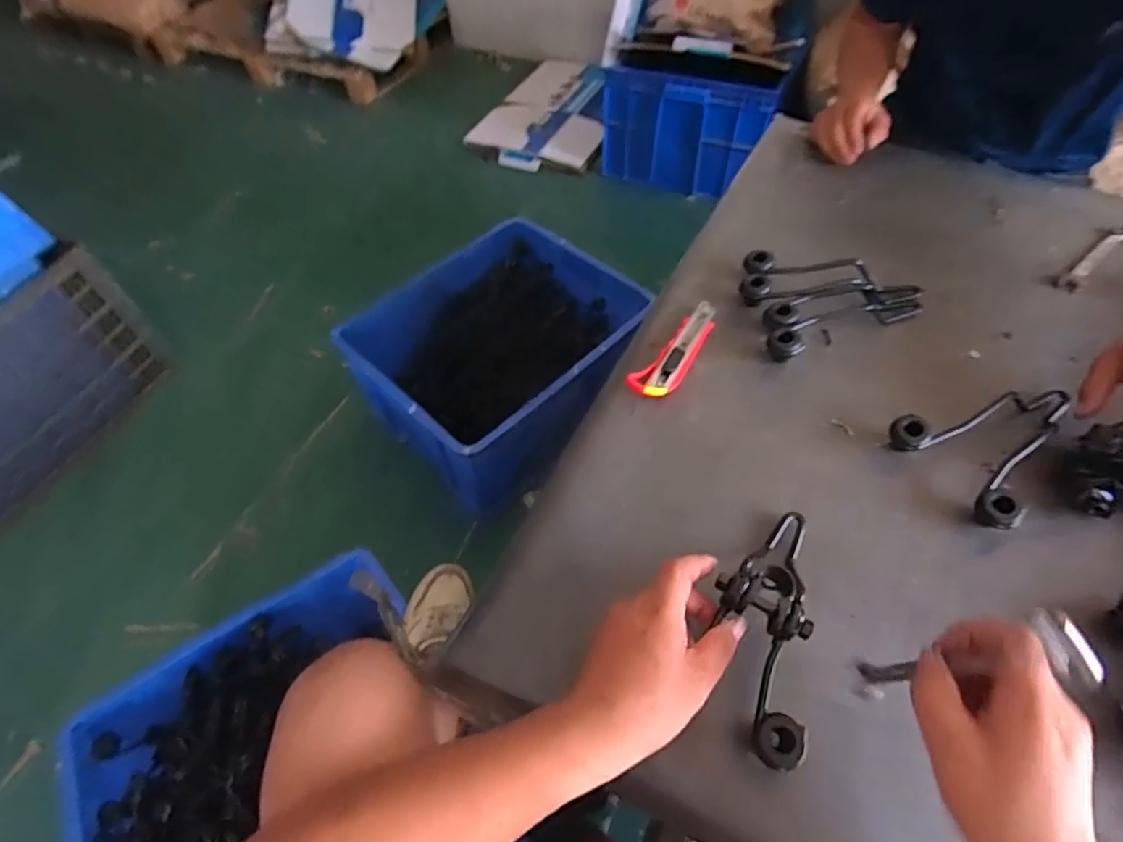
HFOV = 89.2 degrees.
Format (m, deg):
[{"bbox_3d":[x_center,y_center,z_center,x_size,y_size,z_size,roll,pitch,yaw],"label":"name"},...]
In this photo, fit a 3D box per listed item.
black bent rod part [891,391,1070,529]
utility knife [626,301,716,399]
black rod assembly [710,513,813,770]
[{"bbox_3d":[0.426,0.013,0.544,0.189,0.033,0.120,-26,59,-16],"label":"black bent rod part"},{"bbox_3d":[0.130,-0.076,0.612,0.042,0.021,0.155,33,62,21],"label":"utility knife"},{"bbox_3d":[0.153,0.146,0.431,0.072,0.058,0.194,11,55,8],"label":"black rod assembly"}]

